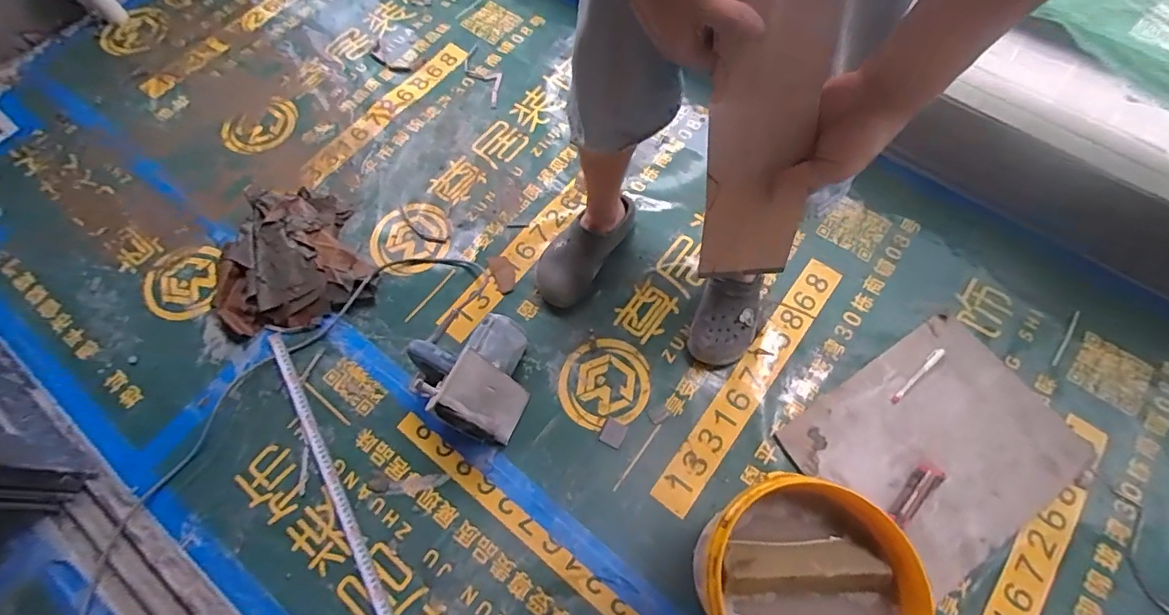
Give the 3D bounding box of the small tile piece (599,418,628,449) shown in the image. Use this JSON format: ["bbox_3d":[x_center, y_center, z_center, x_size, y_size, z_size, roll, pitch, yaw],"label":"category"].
[{"bbox_3d":[0.049,0.218,0.893,0.038,0.004,0.042,23,70,10],"label":"small tile piece"}]

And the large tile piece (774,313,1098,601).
[{"bbox_3d":[0.585,0.227,0.856,0.398,0.013,0.323,-33,71,-12],"label":"large tile piece"}]

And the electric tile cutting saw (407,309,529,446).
[{"bbox_3d":[-0.183,0.103,0.870,0.177,0.138,0.194,22,70,10],"label":"electric tile cutting saw"}]

